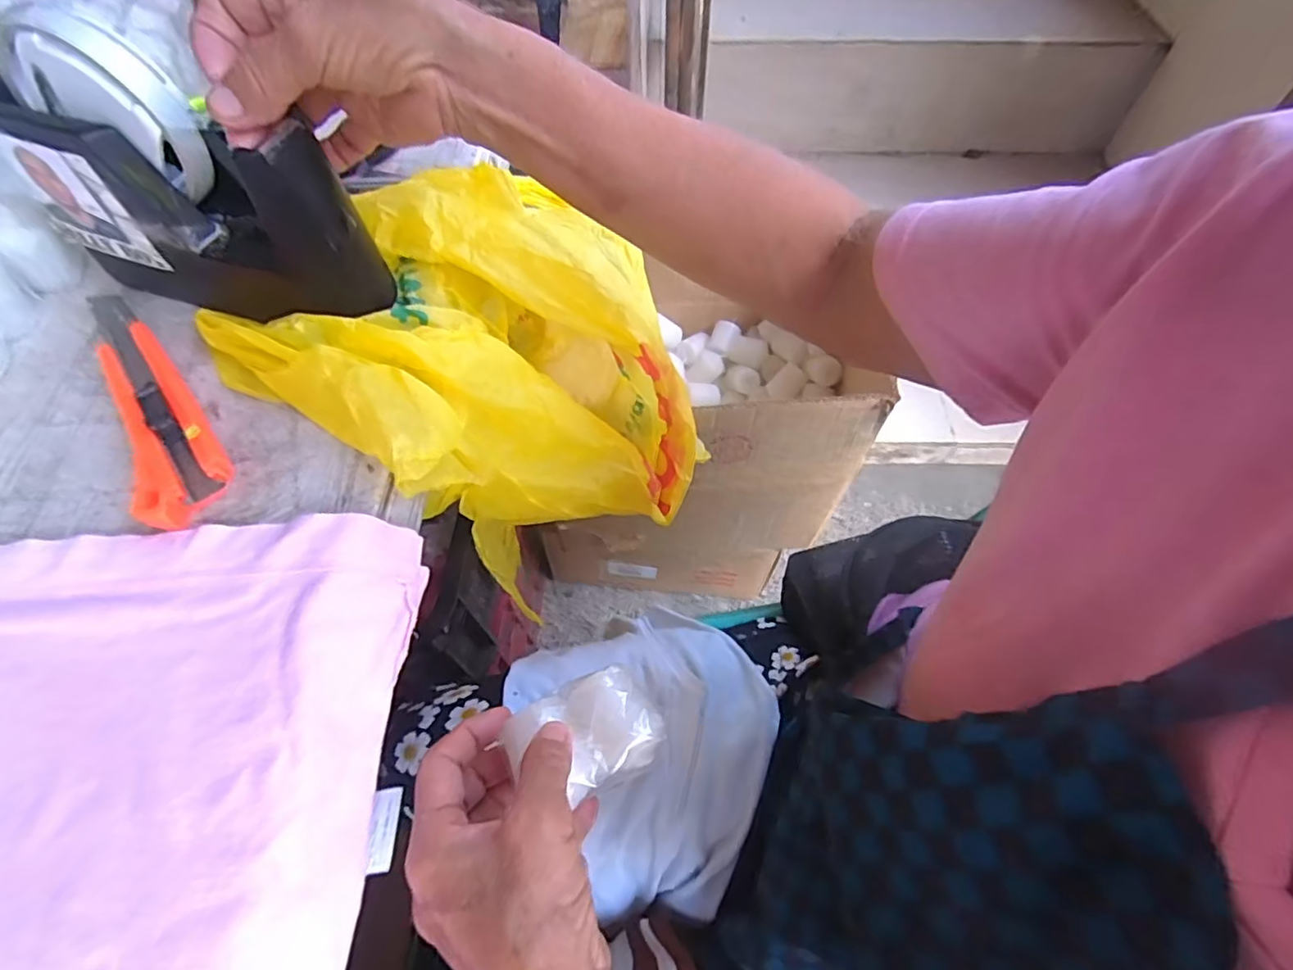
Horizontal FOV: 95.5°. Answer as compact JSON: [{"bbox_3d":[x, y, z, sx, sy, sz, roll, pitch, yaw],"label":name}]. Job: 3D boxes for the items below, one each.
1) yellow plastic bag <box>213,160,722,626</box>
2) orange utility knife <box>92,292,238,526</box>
[{"bbox_3d":[-0.089,-0.064,0.397,0.221,0.183,0.214,30,64,17],"label":"yellow plastic bag"},{"bbox_3d":[-0.256,-0.049,0.302,0.038,0.014,0.167,-32,67,-18],"label":"orange utility knife"}]

